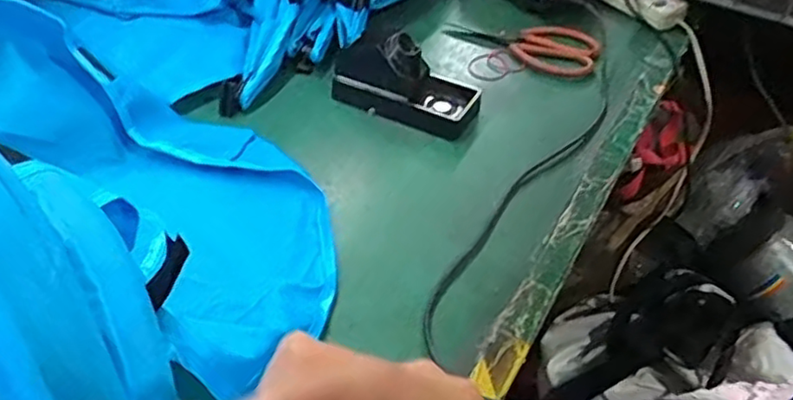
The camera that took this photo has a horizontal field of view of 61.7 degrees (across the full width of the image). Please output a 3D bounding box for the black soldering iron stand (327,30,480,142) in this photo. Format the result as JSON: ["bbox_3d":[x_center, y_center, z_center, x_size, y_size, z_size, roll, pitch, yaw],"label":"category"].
[{"bbox_3d":[0.012,-0.133,0.715,0.156,0.082,0.074,18,45,16],"label":"black soldering iron stand"}]

